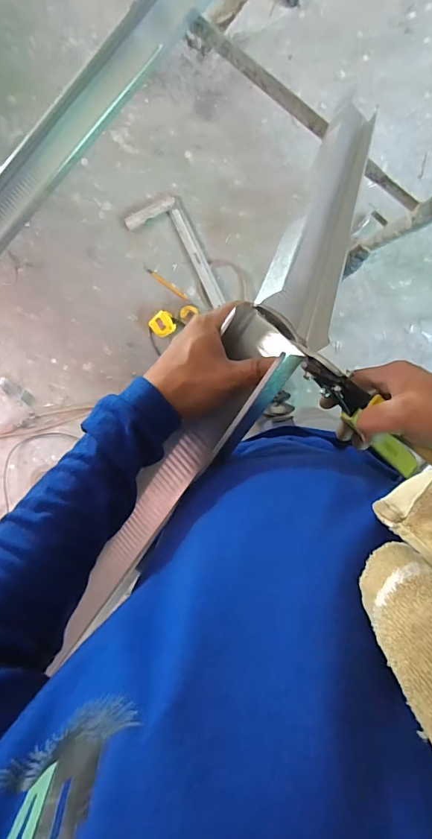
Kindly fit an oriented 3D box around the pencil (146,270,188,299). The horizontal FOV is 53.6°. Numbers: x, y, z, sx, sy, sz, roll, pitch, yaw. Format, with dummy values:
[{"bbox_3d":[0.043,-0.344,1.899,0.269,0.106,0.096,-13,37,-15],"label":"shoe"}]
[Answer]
[{"bbox_3d":[-0.145,-0.404,1.281,0.145,0.005,0.014,35,102,-5],"label":"pencil"}]

